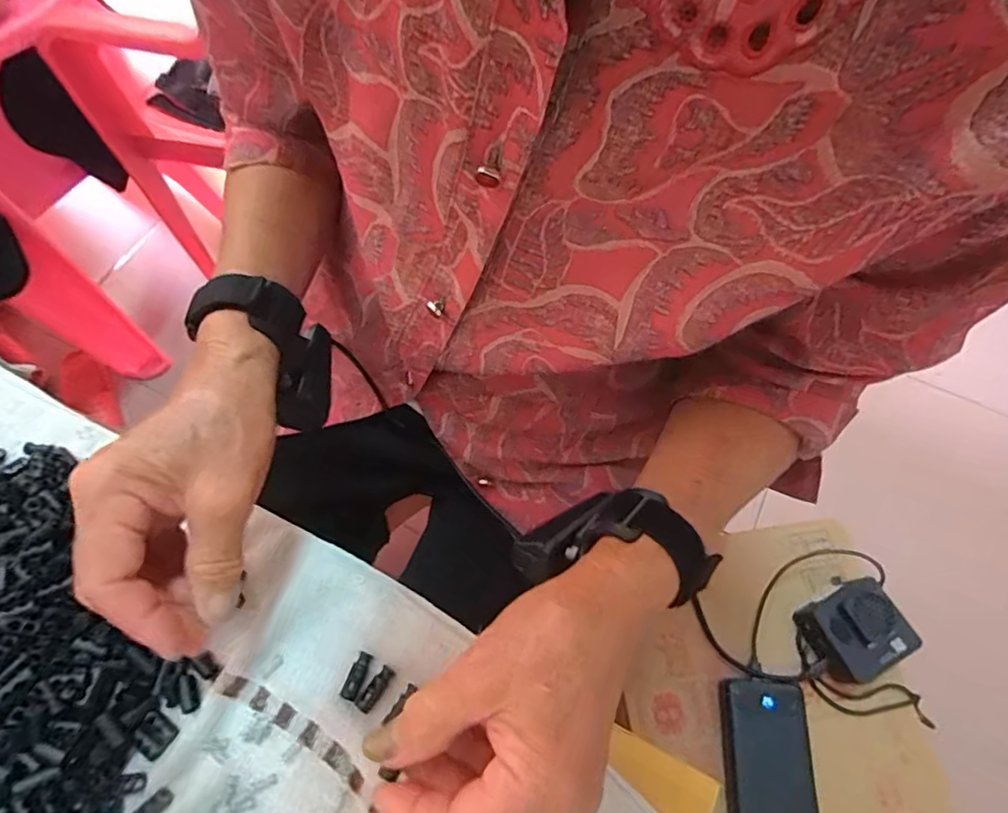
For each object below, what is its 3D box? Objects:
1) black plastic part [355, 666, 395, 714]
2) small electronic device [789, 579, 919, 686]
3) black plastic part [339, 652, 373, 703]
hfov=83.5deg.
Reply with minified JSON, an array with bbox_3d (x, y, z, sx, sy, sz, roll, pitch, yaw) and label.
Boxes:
[{"bbox_3d":[-0.070,0.153,0.305,0.009,0.004,0.024,34,70,14],"label":"black plastic part"},{"bbox_3d":[0.341,0.217,0.550,0.083,0.041,0.078,-22,67,-10],"label":"small electronic device"},{"bbox_3d":[-0.081,0.147,0.309,0.010,0.004,0.024,19,67,8],"label":"black plastic part"}]

